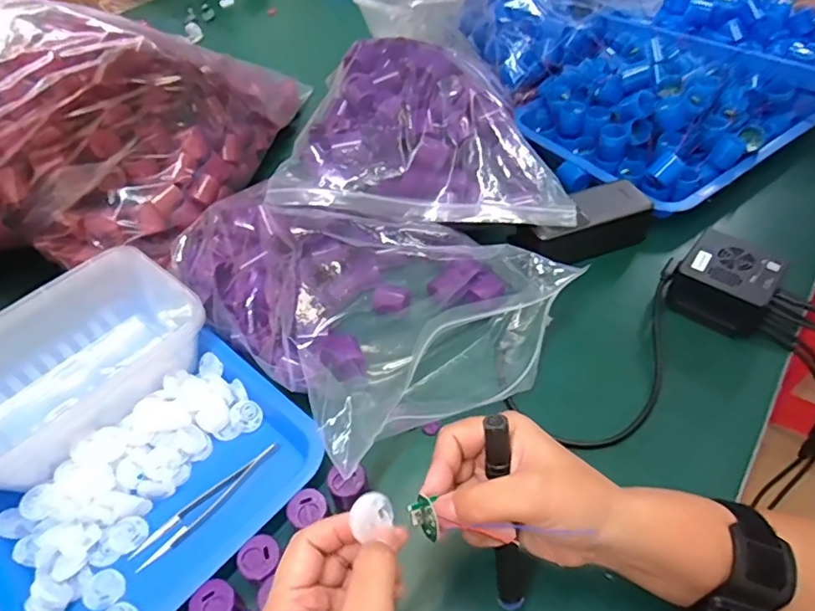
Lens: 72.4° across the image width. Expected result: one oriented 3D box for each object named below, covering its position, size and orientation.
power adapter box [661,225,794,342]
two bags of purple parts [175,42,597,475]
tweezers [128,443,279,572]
[{"bbox_3d":[0.294,-0.020,0.514,0.078,0.049,0.071,35,59,28],"label":"power adapter box"},{"bbox_3d":[-0.015,-0.079,0.530,0.337,0.137,0.350,35,60,28],"label":"two bags of purple parts"},{"bbox_3d":[-0.152,0.148,0.426,0.020,0.010,0.122,30,57,26],"label":"tweezers"}]

